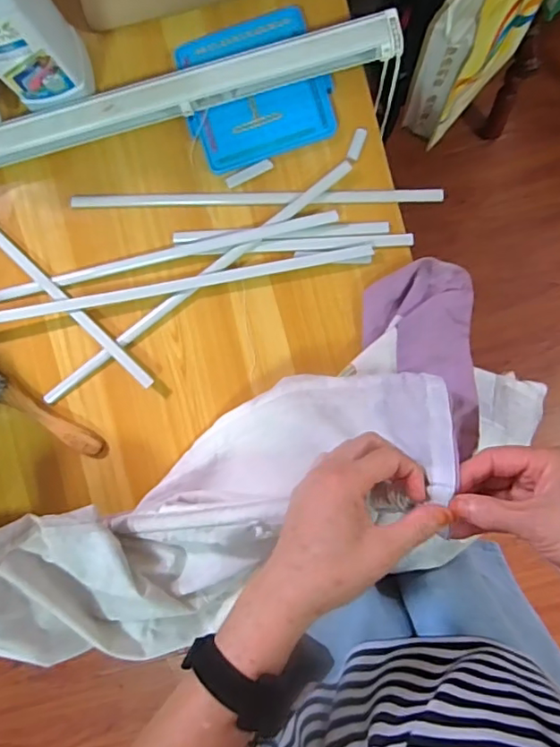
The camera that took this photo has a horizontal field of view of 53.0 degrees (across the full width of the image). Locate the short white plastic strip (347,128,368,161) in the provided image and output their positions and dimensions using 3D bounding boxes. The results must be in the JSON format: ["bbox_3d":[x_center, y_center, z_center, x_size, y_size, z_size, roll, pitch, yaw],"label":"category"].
[{"bbox_3d":[0.087,-0.258,0.632,0.014,0.004,0.036,20,92,3],"label":"short white plastic strip"}]

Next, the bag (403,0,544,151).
[{"bbox_3d":[0.289,-0.494,0.729,0.108,0.353,0.256,30,93,3],"label":"bag"}]

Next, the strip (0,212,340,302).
[{"bbox_3d":[-0.140,-0.131,0.640,0.414,0.012,0.015,-13,90,4],"label":"strip"}]

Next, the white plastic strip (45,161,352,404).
[{"bbox_3d":[-0.096,-0.100,0.638,0.429,0.010,0.018,-37,89,3],"label":"white plastic strip"}]

